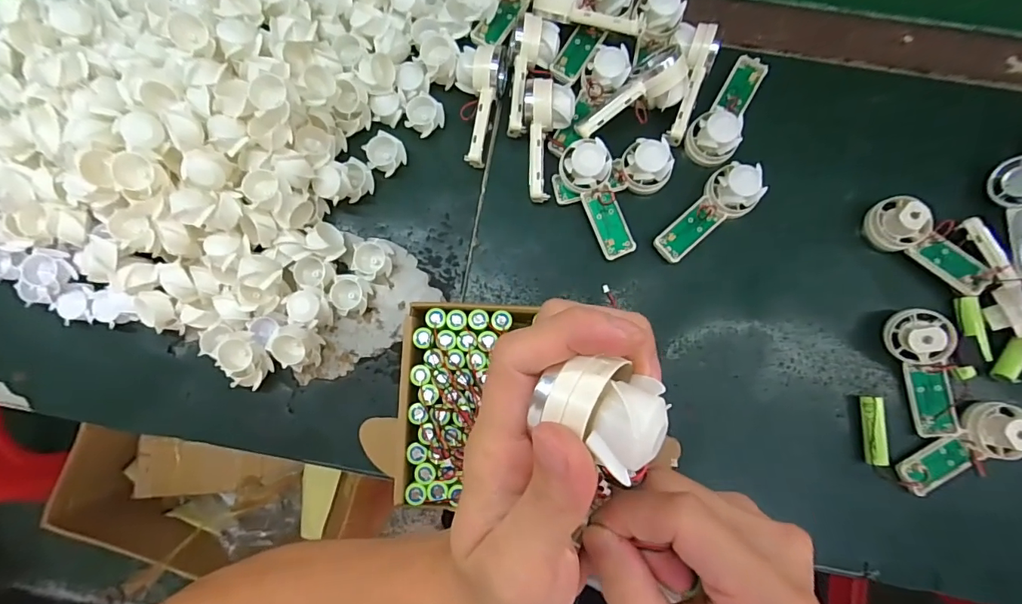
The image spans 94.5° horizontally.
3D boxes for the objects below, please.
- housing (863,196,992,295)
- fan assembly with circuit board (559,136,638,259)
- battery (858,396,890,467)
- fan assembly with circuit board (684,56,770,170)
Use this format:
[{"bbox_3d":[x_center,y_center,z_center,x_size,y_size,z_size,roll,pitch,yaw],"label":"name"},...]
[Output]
[{"bbox_3d":[0.316,-0.040,0.362,0.032,0.036,0.093,-44,85,-4],"label":"housing"},{"bbox_3d":[0.067,-0.079,0.365,0.035,0.026,0.090,-21,84,-2],"label":"fan assembly with circuit board"},{"bbox_3d":[0.269,0.096,0.352,0.014,0.018,0.050,-4,84,0],"label":"battery"},{"bbox_3d":[0.172,-0.152,0.373,0.037,0.034,0.095,30,85,4],"label":"fan assembly with circuit board"}]

